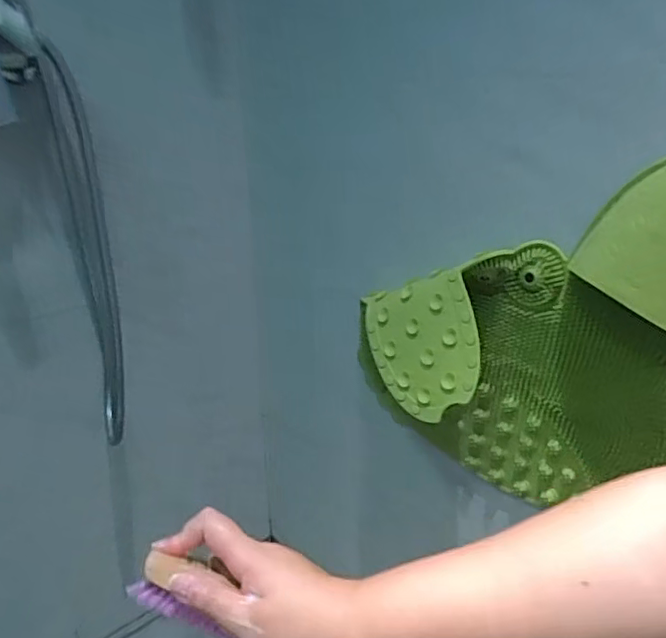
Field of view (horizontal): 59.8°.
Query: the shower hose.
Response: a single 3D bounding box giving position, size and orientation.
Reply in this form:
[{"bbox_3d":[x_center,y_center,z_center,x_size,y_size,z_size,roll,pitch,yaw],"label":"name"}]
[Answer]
[{"bbox_3d":[-0.351,-0.084,0.853,0.048,0.571,0.122,-8,22,-19],"label":"shower hose"}]

